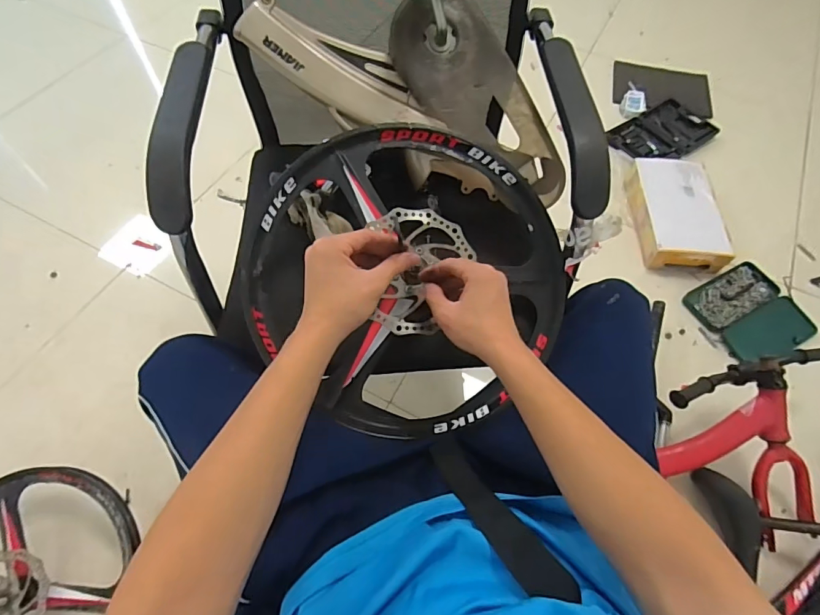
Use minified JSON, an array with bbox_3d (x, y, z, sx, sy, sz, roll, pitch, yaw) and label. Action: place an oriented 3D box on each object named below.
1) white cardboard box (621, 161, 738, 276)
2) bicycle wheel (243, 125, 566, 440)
[{"bbox_3d":[0.753,-0.279,1.300,0.214,0.089,0.372,5,62,0],"label":"white cardboard box"},{"bbox_3d":[0.001,-0.041,0.601,0.407,0.110,0.407,6,83,-6],"label":"bicycle wheel"}]

